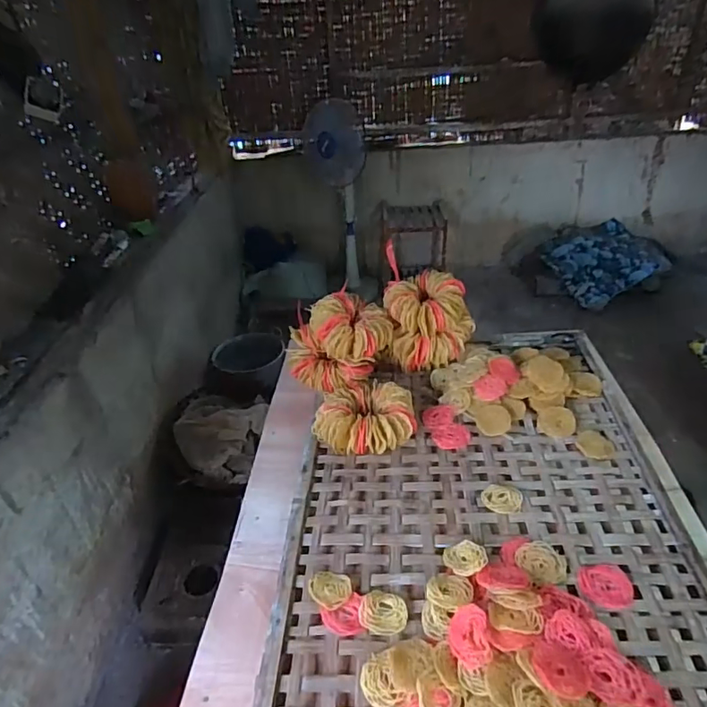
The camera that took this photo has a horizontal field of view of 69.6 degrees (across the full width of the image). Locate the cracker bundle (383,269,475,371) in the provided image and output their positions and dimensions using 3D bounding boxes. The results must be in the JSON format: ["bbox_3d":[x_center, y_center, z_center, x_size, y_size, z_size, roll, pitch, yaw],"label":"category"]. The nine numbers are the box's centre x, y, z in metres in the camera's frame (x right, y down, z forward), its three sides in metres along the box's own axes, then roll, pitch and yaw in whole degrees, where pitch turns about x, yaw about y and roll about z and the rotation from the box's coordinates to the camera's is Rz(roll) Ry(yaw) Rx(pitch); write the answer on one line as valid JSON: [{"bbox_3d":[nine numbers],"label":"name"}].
[{"bbox_3d":[0.167,-0.064,1.148,0.183,0.182,0.148,-18,37,-20],"label":"cracker bundle"}]

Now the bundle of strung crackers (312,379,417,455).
[{"bbox_3d":[0.023,0.125,1.010,0.198,0.061,0.148,-2,34,2],"label":"bundle of strung crackers"}]

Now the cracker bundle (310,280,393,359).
[{"bbox_3d":[-0.003,-0.067,1.084,0.150,0.111,0.142,-2,34,2],"label":"cracker bundle"}]

